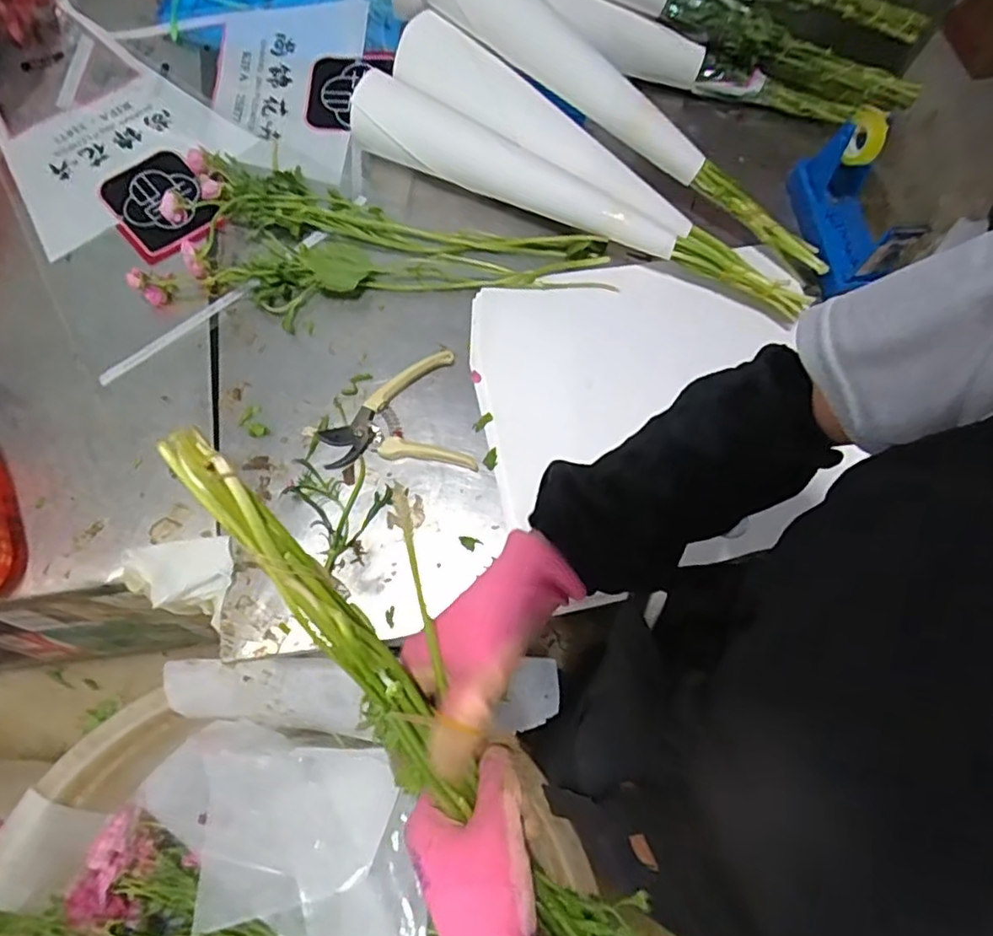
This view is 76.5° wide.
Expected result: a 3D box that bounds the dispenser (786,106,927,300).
[{"bbox_3d":[0.401,-0.297,0.724,0.069,0.130,0.183,-5,72,-4],"label":"dispenser"}]

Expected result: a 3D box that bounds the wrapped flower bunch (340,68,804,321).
[{"bbox_3d":[0.093,-0.314,0.727,0.562,0.060,0.098,24,73,5],"label":"wrapped flower bunch"}]

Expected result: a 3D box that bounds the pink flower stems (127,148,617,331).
[{"bbox_3d":[-0.140,-0.243,0.725,0.510,0.036,0.195,12,72,2],"label":"pink flower stems"}]

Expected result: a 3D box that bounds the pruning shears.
[{"bbox_3d":[-0.107,-0.046,0.658,0.150,0.017,0.126,-14,73,-7],"label":"pruning shears"}]

